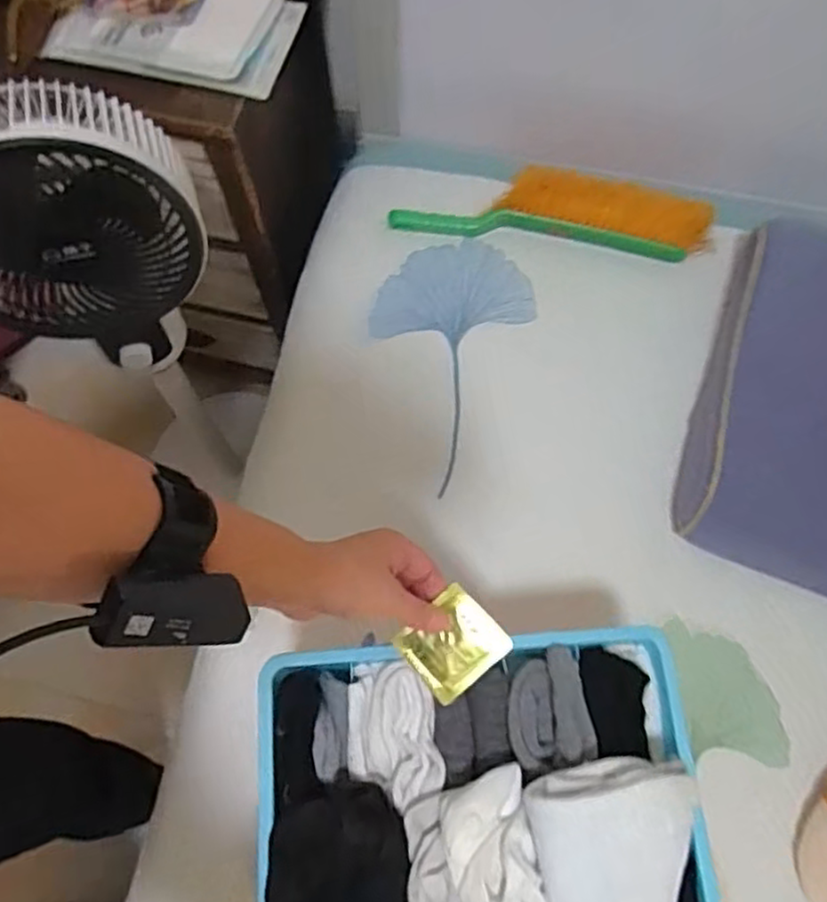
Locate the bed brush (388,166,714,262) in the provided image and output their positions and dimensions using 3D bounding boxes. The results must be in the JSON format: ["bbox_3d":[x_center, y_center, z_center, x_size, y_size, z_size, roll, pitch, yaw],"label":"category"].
[{"bbox_3d":[0.155,-0.271,0.813,0.361,0.062,0.075,10,70,4],"label":"bed brush"}]

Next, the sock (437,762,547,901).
[{"bbox_3d":[0.050,0.259,0.457,0.058,0.027,0.093,-9,70,-3],"label":"sock"}]

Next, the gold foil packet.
[{"bbox_3d":[0.028,0.138,0.506,0.066,0.008,0.059,-41,77,-1],"label":"gold foil packet"}]

